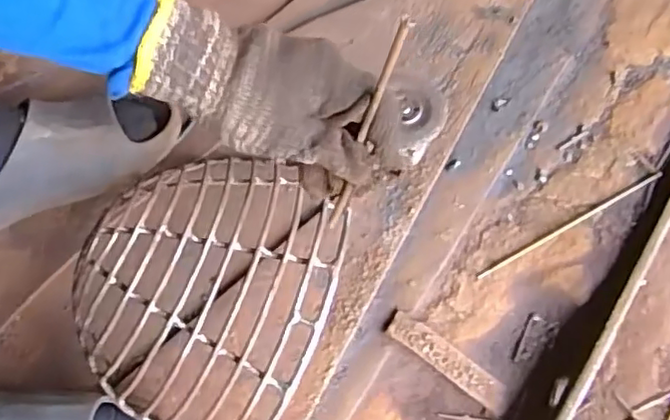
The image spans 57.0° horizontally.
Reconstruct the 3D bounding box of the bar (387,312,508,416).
[{"bbox_3d":[0.106,0.142,0.578,0.130,0.012,0.030,38,74,-4],"label":"bar"}]

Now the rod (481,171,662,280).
[{"bbox_3d":[0.239,0.014,0.625,0.226,0.005,0.007,-27,73,-9],"label":"rod"}]

